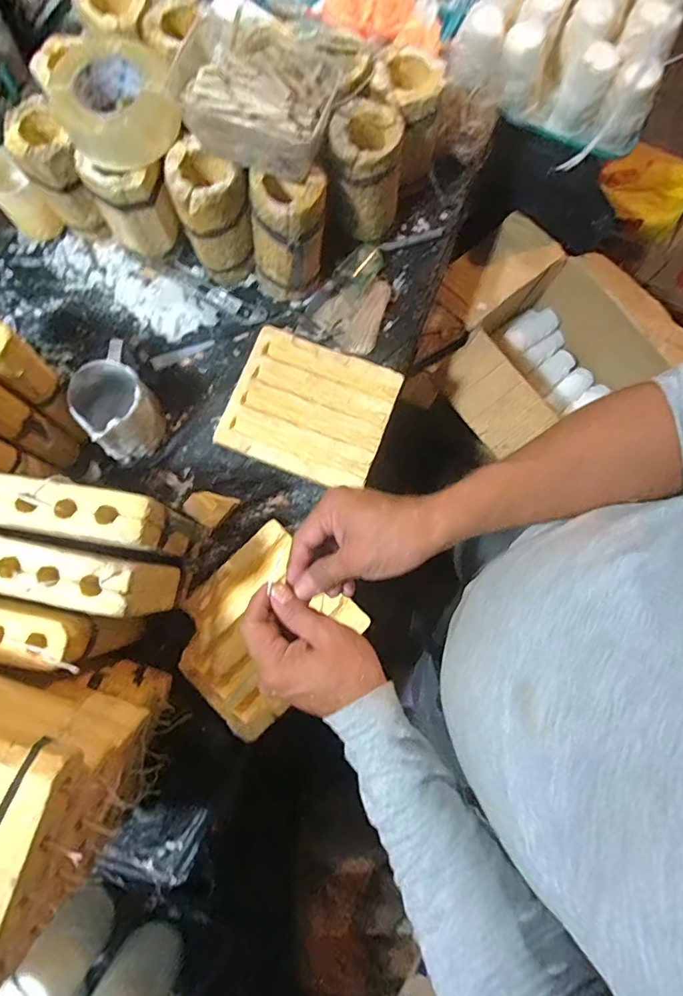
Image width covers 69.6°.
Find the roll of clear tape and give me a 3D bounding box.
[{"bbox_3d":[-0.262,-0.459,0.565,0.129,0.062,0.129,0,79,-1],"label":"roll of clear tape"}]

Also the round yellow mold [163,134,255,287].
[{"bbox_3d":[-0.166,-0.367,0.643,0.088,0.151,0.092,0,79,-1],"label":"round yellow mold"}]

